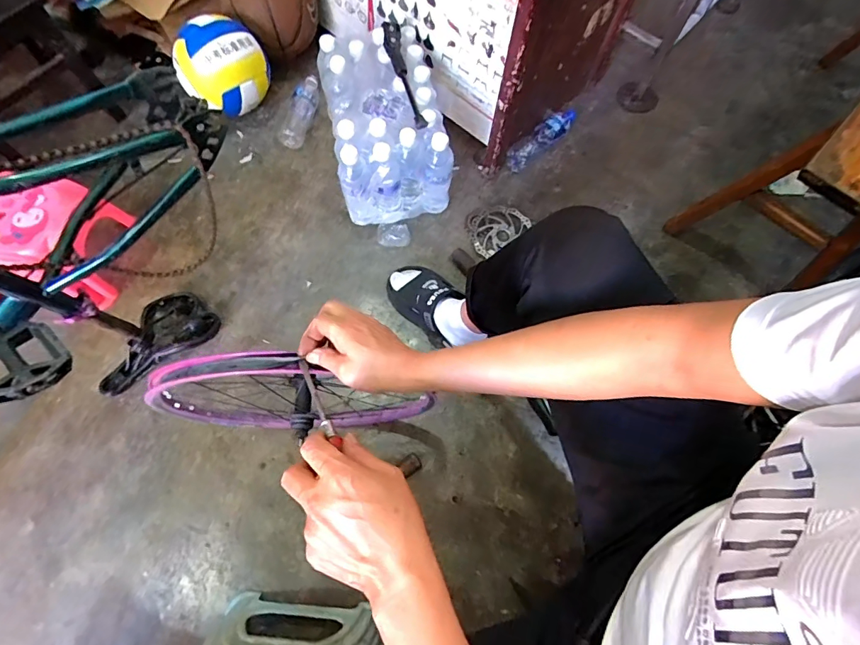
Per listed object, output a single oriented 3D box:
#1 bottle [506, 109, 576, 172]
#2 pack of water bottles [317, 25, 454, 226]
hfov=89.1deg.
[{"bbox_3d":[0.283,-0.465,1.106,0.236,0.051,0.055,-38,76,-14],"label":"bottle"},{"bbox_3d":[-0.103,-0.444,1.001,0.231,0.217,0.359,-11,71,-6],"label":"pack of water bottles"}]

